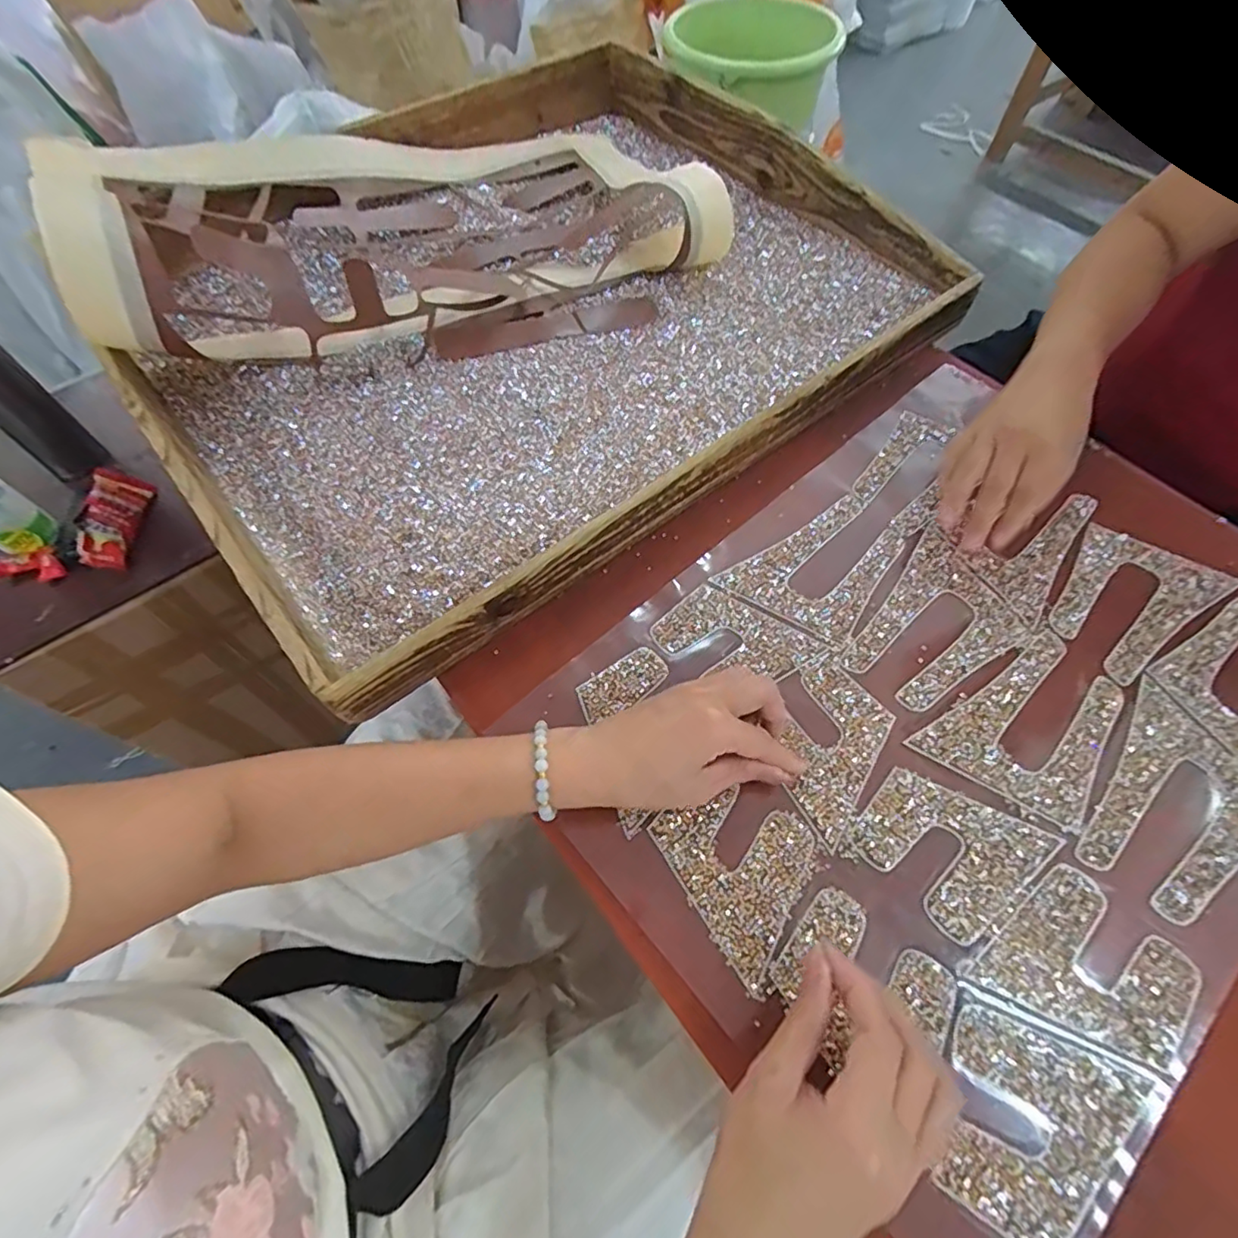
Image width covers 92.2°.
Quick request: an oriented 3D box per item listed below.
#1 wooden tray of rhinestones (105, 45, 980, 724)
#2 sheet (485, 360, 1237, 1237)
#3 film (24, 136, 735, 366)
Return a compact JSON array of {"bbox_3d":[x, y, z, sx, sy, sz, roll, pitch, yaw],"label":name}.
[{"bbox_3d":[-0.096,-0.329,0.590,0.709,0.054,0.595,-35,68,-17],"label":"wooden tray of rhinestones"},{"bbox_3d":[0.247,0.052,0.429,0.545,0.006,0.405,-39,67,-18],"label":"sheet"},{"bbox_3d":[-0.207,-0.413,0.581,0.561,0.155,0.335,-25,63,-12],"label":"film"}]

